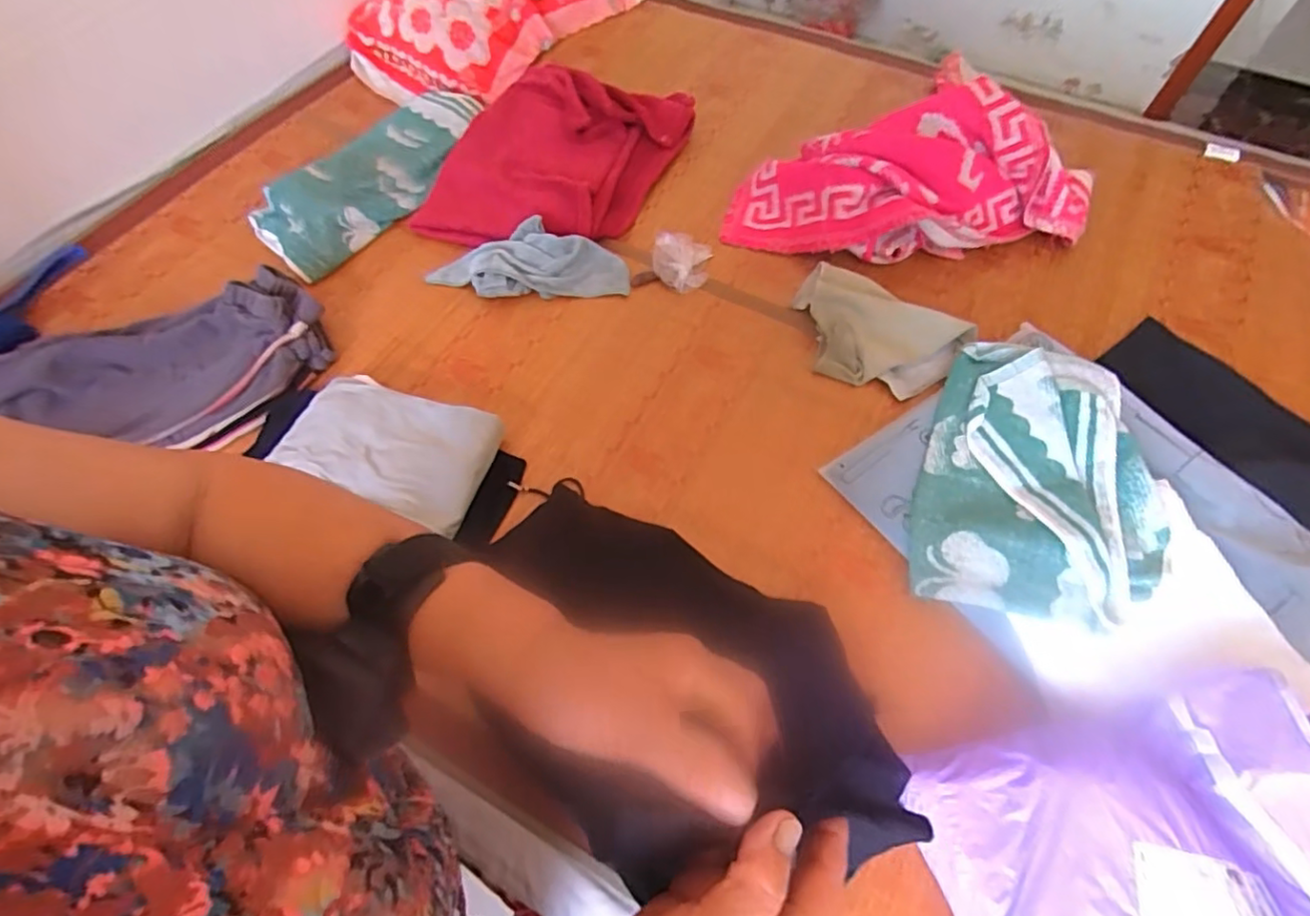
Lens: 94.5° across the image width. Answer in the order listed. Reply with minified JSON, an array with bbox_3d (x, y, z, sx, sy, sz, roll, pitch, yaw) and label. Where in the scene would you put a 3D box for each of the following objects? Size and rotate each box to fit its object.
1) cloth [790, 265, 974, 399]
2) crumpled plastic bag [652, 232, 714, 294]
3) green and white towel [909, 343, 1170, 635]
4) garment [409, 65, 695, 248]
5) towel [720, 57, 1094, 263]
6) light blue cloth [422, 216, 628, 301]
[{"bbox_3d":[0.309,-0.182,0.868,0.242,0.053,0.159,28,67,15],"label":"cloth"},{"bbox_3d":[0.038,-0.308,0.957,0.092,0.030,0.097,12,64,8],"label":"crumpled plastic bag"},{"bbox_3d":[0.458,0.020,0.738,0.240,0.083,0.361,15,64,9],"label":"green and white towel"},{"bbox_3d":[-0.183,-0.518,1.052,0.361,0.064,0.433,25,66,14],"label":"garment"},{"bbox_3d":[0.407,-0.428,0.938,0.575,0.148,0.212,-8,63,-2],"label":"towel"},{"bbox_3d":[-0.196,-0.305,0.944,0.302,0.058,0.108,-1,63,1],"label":"light blue cloth"}]

